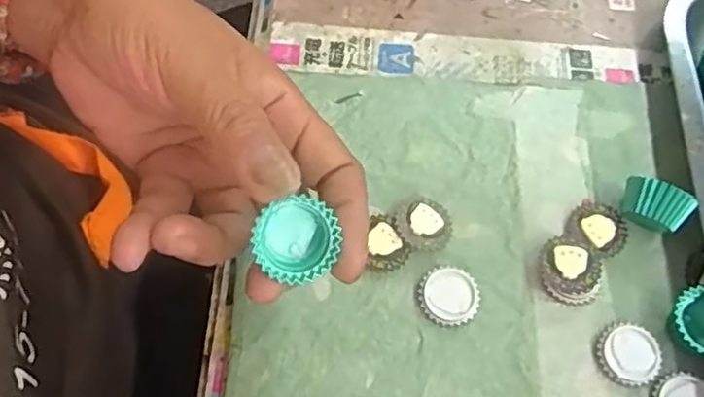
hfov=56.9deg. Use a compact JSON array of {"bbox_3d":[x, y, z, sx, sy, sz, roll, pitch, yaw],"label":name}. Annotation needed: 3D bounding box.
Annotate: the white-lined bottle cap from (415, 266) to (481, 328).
[{"bbox_3d":[0.045,0.046,0.303,0.028,0.007,0.027,1,65,-2],"label":"white-lined bottle cap"}]

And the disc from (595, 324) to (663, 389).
[{"bbox_3d":[0.126,0.071,0.296,0.028,0.007,0.027,1,65,-2],"label":"disc"}]

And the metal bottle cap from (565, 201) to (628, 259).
[{"bbox_3d":[0.122,0.015,0.321,0.029,0.006,0.028,1,65,-2],"label":"metal bottle cap"}]

